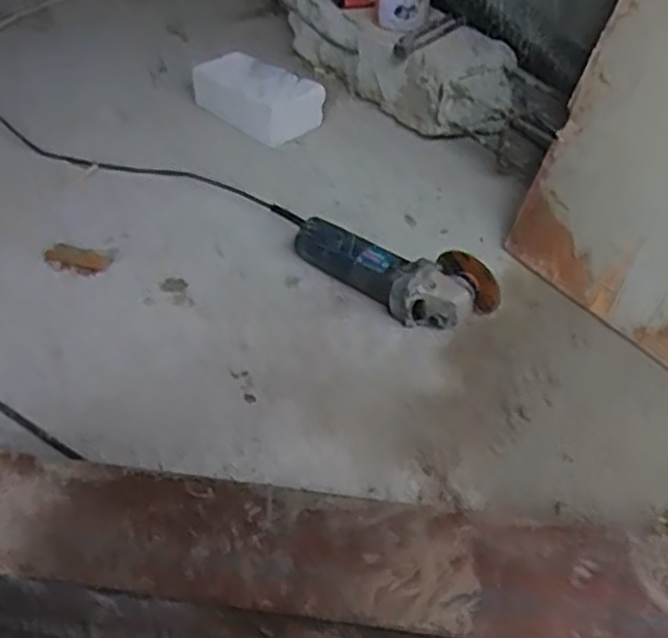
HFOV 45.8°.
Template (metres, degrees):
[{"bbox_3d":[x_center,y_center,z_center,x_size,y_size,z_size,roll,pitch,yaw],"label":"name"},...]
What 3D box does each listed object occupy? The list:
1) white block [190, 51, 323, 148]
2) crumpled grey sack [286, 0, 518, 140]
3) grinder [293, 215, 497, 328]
[{"bbox_3d":[-0.132,-0.392,1.377,0.206,0.089,0.146,33,48,28],"label":"white block"},{"bbox_3d":[0.101,-0.490,1.460,0.147,0.157,0.572,-25,50,-28],"label":"crumpled grey sack"},{"bbox_3d":[0.068,-0.059,1.026,0.274,0.074,0.090,24,46,21],"label":"grinder"}]

